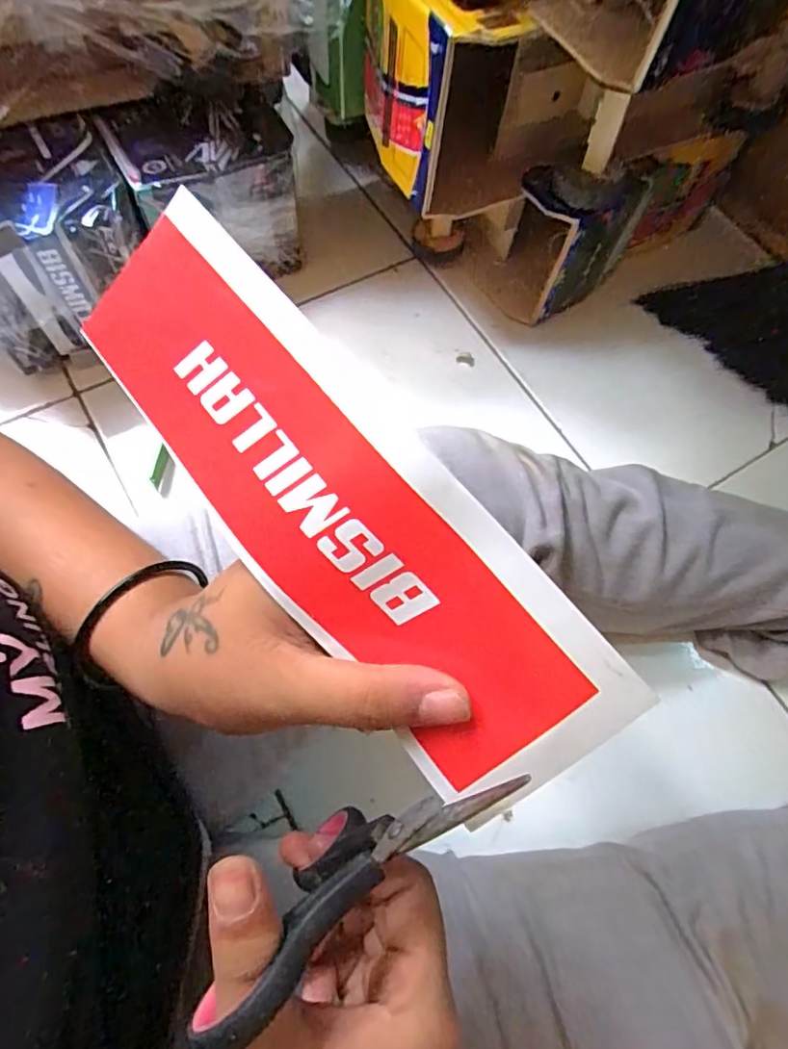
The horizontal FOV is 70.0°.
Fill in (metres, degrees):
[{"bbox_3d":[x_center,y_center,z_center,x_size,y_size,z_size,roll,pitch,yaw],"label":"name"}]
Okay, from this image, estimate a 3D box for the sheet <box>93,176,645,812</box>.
[{"bbox_3d":[-0.023,-0.012,0.167,0.064,0.010,0.204,-43,79,15],"label":"sheet"}]

